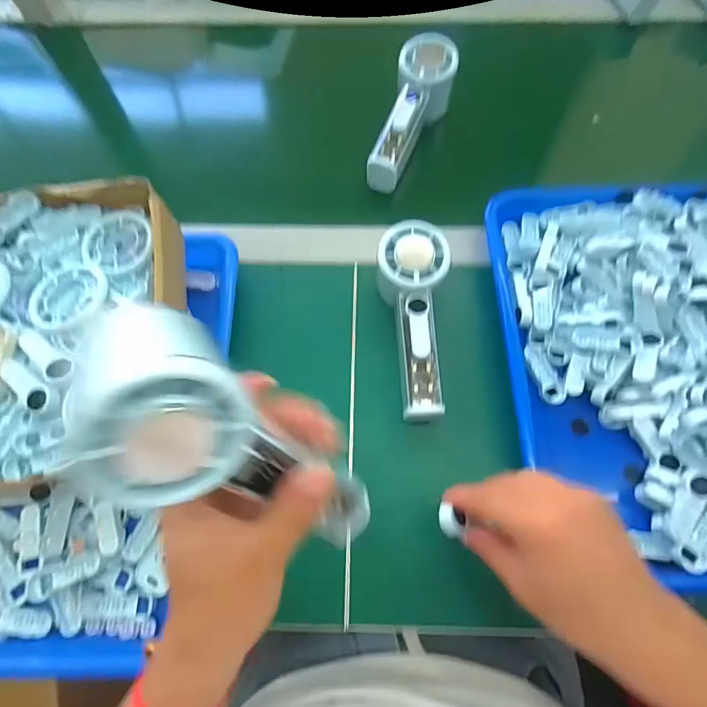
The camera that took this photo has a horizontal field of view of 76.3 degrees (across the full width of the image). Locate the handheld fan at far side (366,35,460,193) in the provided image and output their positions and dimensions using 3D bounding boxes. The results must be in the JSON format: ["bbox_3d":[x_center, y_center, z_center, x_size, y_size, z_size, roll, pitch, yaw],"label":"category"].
[{"bbox_3d":[0.056,-0.238,0.461,0.054,0.059,0.157,23,85,10],"label":"handheld fan at far side"}]

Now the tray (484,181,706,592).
[{"bbox_3d":[0.247,0.006,0.365,0.245,0.054,0.331,0,69,1],"label":"tray"}]

